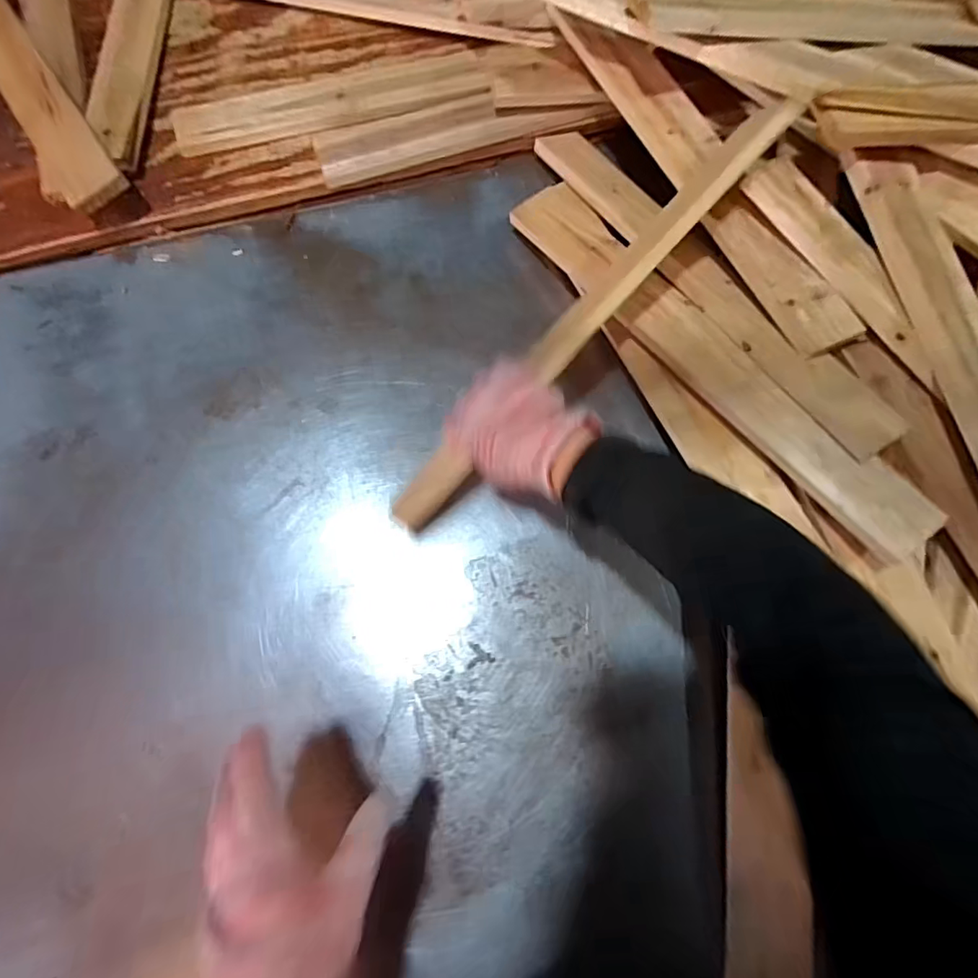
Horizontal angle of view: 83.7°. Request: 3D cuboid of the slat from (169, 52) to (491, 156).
[{"bbox_3d":[-0.184,-0.447,0.634,0.357,0.010,0.078,-12,75,0],"label":"slat"}]

